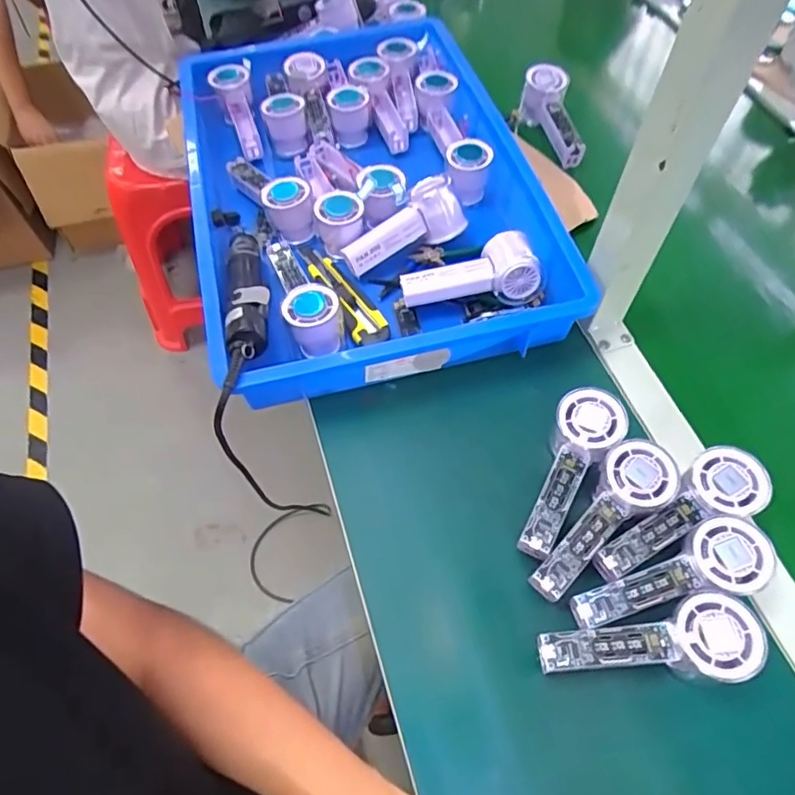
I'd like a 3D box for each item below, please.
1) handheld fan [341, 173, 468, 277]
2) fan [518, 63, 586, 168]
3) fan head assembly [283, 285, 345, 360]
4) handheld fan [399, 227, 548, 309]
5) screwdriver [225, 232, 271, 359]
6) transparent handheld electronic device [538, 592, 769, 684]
[{"bbox_3d":[0.004,-0.189,0.630,0.142,0.056,0.054,-30,62,0],"label":"handheld fan"},{"bbox_3d":[0.210,-0.373,0.751,0.052,0.063,0.141,-17,75,-10],"label":"fan"},{"bbox_3d":[-0.082,-0.077,0.559,0.055,0.046,0.058,0,58,0],"label":"fan head assembly"},{"bbox_3d":[0.074,-0.130,0.586,0.140,0.051,0.068,-9,59,-6],"label":"handheld fan"},{"bbox_3d":[-0.150,-0.113,0.562,0.040,0.033,0.198,-10,46,-7],"label":"screwdriver"},{"bbox_3d":[0.180,0.182,0.407,0.148,0.038,0.053,-11,58,9],"label":"transparent handheld electronic device"}]

